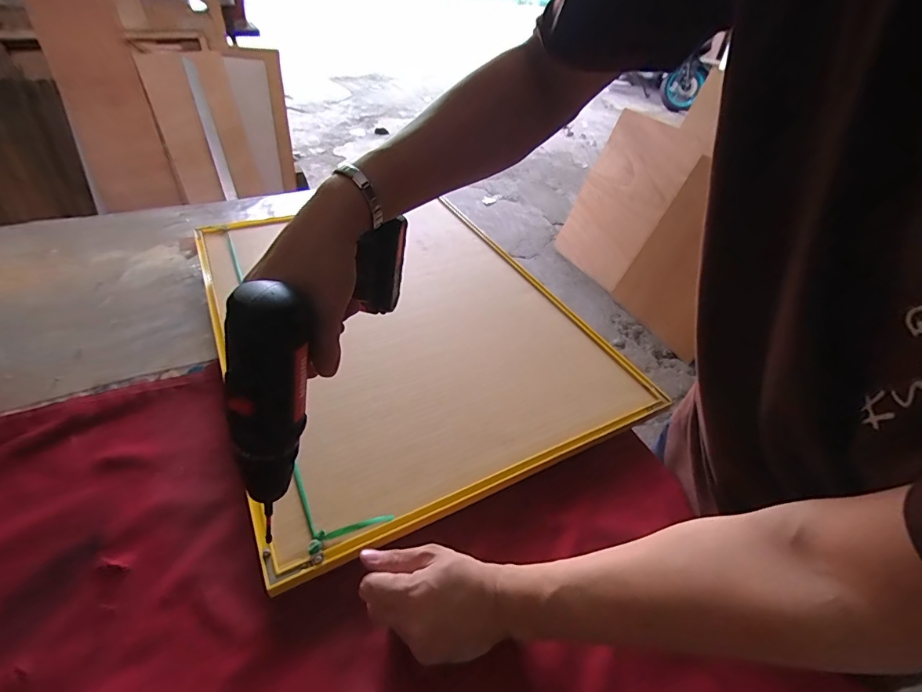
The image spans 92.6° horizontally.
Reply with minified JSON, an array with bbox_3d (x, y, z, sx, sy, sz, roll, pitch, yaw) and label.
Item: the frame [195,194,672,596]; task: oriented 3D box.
[{"bbox_3d":[-0.103,-0.062,0.692,0.499,0.027,0.674,-17,47,-23],"label":"frame"}]

